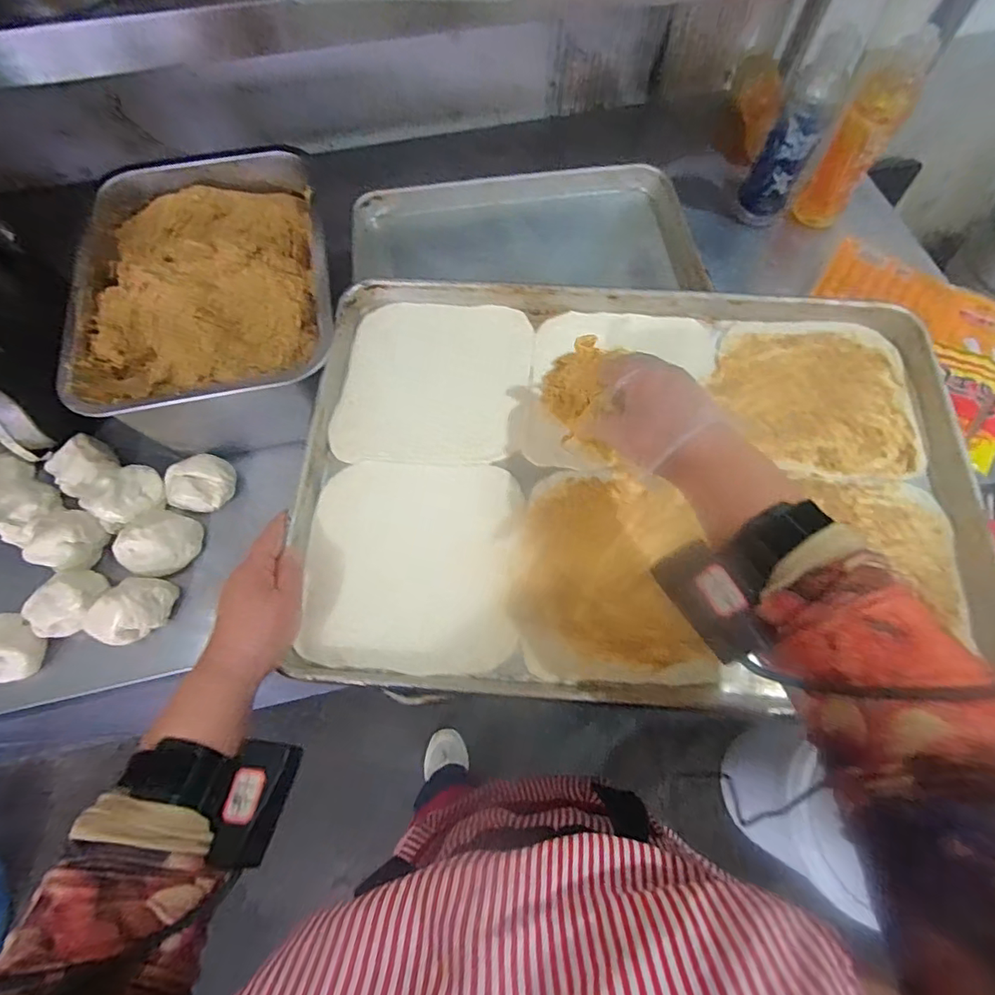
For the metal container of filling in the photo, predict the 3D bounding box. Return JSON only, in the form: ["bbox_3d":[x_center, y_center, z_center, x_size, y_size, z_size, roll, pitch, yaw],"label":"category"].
[{"bbox_3d":[-0.318,-0.228,0.596,0.259,0.122,0.356,-9,68,-4],"label":"metal container of filling"}]

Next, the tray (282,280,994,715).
[{"bbox_3d":[0.129,-0.027,0.468,0.598,0.032,0.393,2,68,1],"label":"tray"}]

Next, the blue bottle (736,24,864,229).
[{"bbox_3d":[0.400,-0.483,0.691,0.068,0.243,0.057,28,70,11],"label":"blue bottle"}]

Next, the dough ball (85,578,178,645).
[{"bbox_3d":[-0.382,0.116,0.521,0.054,0.043,0.076,33,71,13],"label":"dough ball"}]

